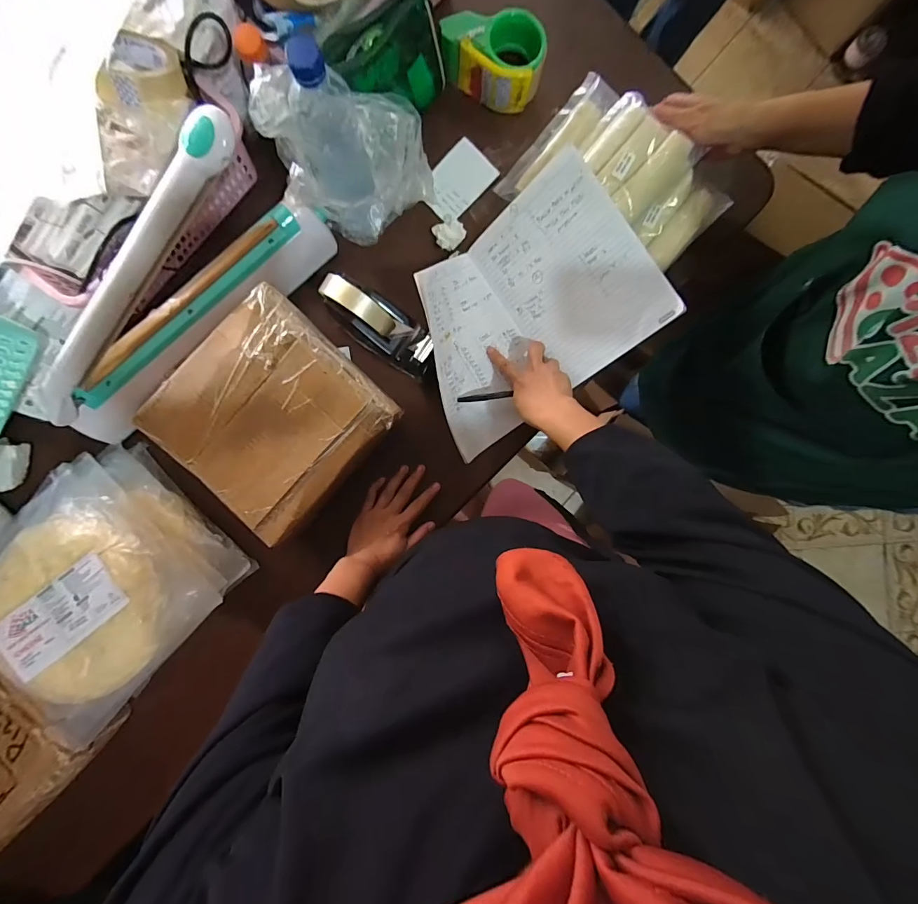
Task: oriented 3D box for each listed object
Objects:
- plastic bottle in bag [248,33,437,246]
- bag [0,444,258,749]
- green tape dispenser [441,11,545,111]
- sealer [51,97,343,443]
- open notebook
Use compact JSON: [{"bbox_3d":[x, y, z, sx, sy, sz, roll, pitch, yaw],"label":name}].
[{"bbox_3d":[-0.122,-0.352,0.457,0.175,0.211,0.114,-19,90,-3],"label":"plastic bottle in bag"},{"bbox_3d":[-0.439,0.167,0.491,0.238,0.099,0.250,43,87,-1],"label":"bag"},{"bbox_3d":[0.045,-0.524,0.534,0.133,0.062,0.072,19,88,-2],"label":"green tape dispenser"},{"bbox_3d":[-0.321,-0.168,0.443,0.393,0.202,0.070,-43,91,-3],"label":"sealer"},{"bbox_3d":[0.078,-0.176,0.516,0.303,0.106,0.234,-35,91,-3],"label":"open notebook"}]

